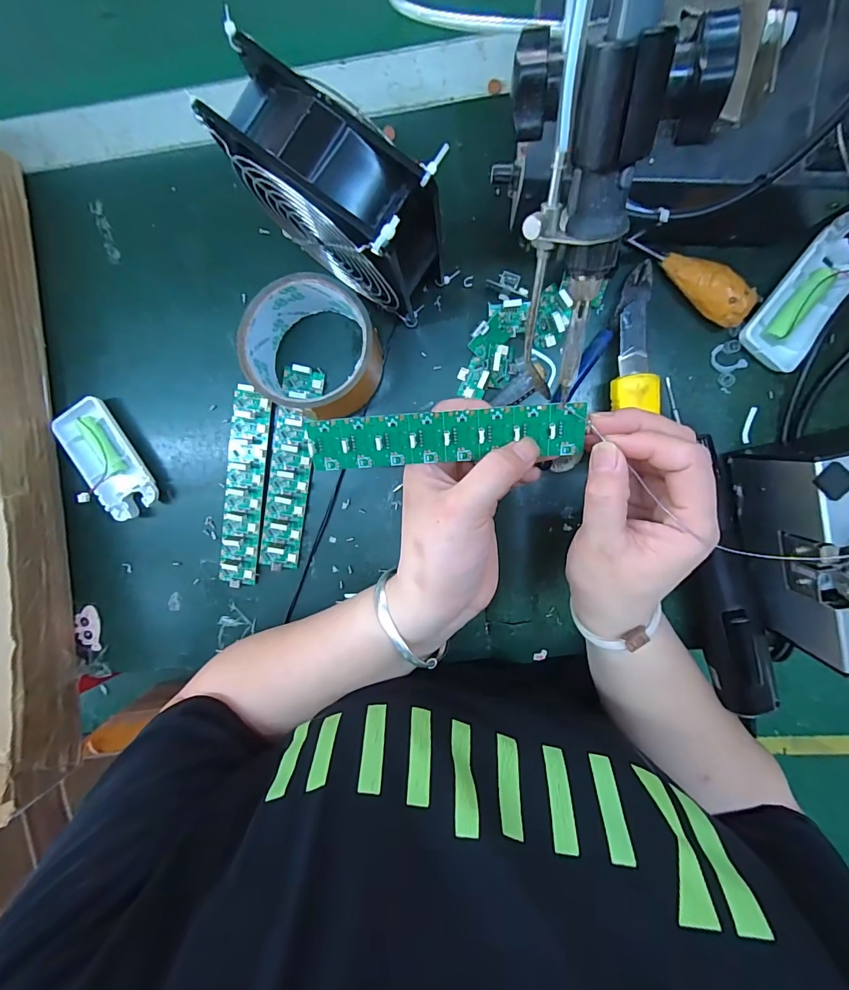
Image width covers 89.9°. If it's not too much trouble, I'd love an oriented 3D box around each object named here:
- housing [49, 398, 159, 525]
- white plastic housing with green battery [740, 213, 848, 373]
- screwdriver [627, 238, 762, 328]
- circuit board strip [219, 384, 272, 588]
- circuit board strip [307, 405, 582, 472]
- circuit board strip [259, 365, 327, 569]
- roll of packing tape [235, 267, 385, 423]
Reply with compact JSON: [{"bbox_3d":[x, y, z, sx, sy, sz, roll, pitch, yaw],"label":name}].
[{"bbox_3d":[-0.257,-0.024,0.345,0.048,0.024,0.091,-32,93,8],"label":"housing"},{"bbox_3d":[0.251,-0.131,0.280,0.044,0.019,0.092,30,99,1],"label":"white plastic housing with green battery"},{"bbox_3d":[0.180,-0.146,0.281,0.024,0.024,0.084,-42,91,8],"label":"screwdriver"},{"bbox_3d":[-0.143,-0.004,0.338,0.031,0.009,0.157,8,97,4],"label":"circuit board strip"},{"bbox_3d":[0.012,-0.033,0.244,0.154,0.004,0.030,-3,115,4],"label":"circuit board strip"},{"bbox_3d":[-0.107,-0.018,0.331,0.034,0.014,0.156,11,98,4],"label":"circuit board strip"},{"bbox_3d":[-0.077,-0.101,0.300,0.090,0.053,0.092,-40,92,8],"label":"roll of packing tape"}]

